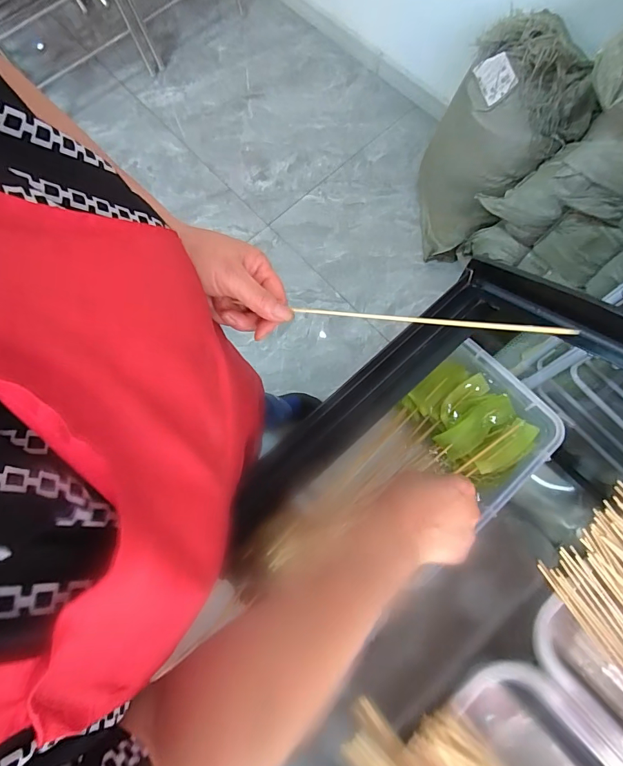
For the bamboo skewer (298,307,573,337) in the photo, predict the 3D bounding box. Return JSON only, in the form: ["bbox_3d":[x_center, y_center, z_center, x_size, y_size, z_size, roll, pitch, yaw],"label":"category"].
[{"bbox_3d":[0.082,-0.046,0.301,0.200,0.006,0.004,8,76,18],"label":"bamboo skewer"}]

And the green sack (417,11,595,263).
[{"bbox_3d":[0.501,-0.637,1.129,0.274,0.534,0.347,-5,76,-1],"label":"green sack"}]

